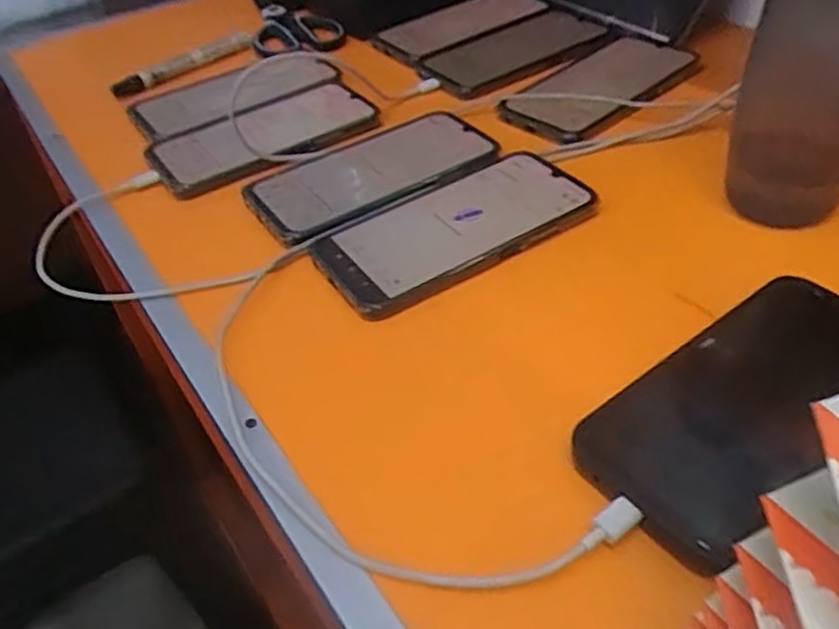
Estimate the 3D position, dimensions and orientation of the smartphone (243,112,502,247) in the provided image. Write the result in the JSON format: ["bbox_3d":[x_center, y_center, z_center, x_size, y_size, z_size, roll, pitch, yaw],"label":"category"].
[{"bbox_3d":[-0.032,-0.103,0.496,0.170,0.007,0.092,-27,47,-21],"label":"smartphone"}]

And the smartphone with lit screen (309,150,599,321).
[{"bbox_3d":[0.021,-0.057,0.438,0.168,0.008,0.079,-27,47,-21],"label":"smartphone with lit screen"}]

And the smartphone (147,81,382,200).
[{"bbox_3d":[-0.119,-0.142,0.547,0.169,0.013,0.091,-31,48,-25],"label":"smartphone"}]

